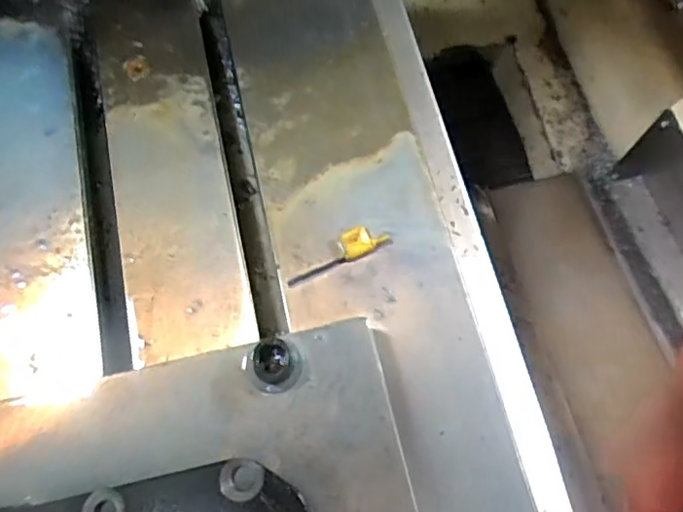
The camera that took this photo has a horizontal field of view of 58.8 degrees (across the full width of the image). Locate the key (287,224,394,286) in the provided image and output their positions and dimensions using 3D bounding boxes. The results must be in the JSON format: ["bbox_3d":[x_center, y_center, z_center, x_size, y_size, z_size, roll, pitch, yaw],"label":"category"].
[{"bbox_3d":[-0.003,-0.003,0.400,0.072,0.008,0.020,-22,71,-7],"label":"key"}]

